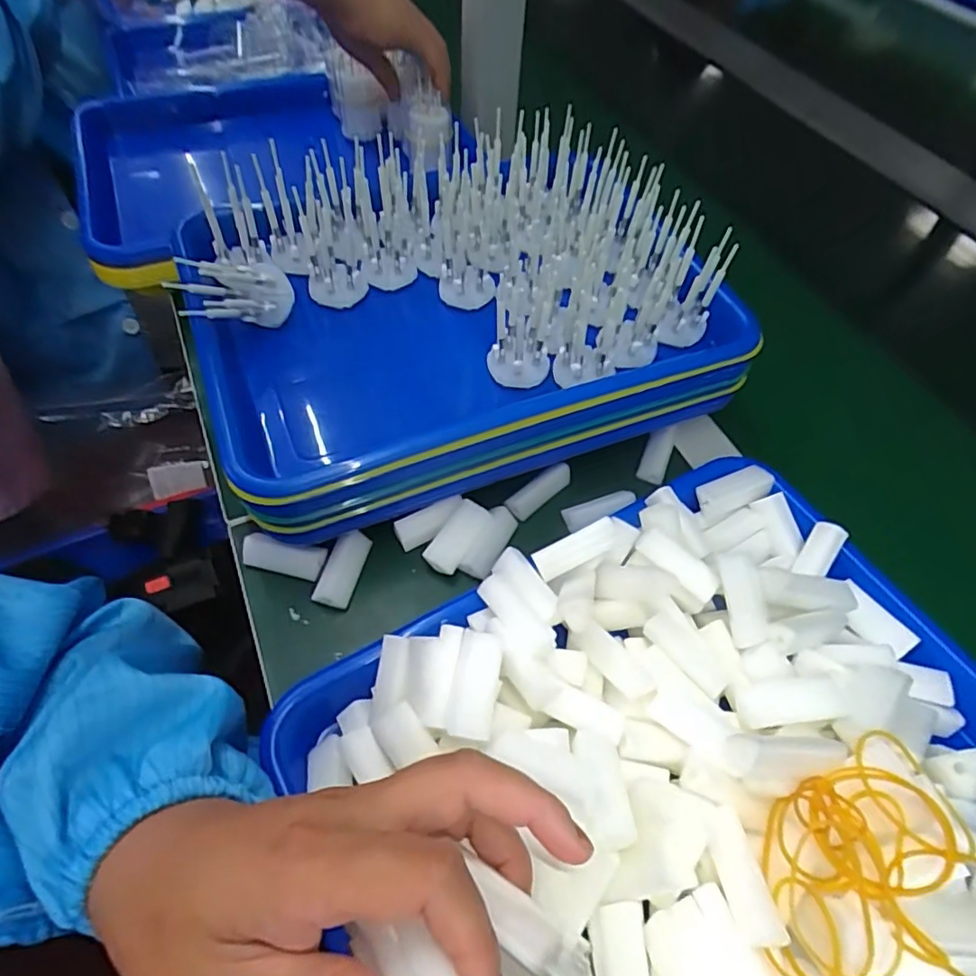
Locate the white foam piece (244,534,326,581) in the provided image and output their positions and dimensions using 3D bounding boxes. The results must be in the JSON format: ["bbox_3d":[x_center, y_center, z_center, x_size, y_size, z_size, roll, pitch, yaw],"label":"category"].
[{"bbox_3d":[-0.121,0.041,0.349,0.048,0.012,0.017,9,56,3],"label":"white foam piece"}]

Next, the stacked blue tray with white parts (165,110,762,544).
[{"bbox_3d":[-0.019,-0.127,0.389,0.319,0.101,0.238,-18,59,-15],"label":"stacked blue tray with white parts"}]

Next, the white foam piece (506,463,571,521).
[{"bbox_3d":[0.032,0.002,0.384,0.048,0.018,0.012,-36,23,-18],"label":"white foam piece"}]

